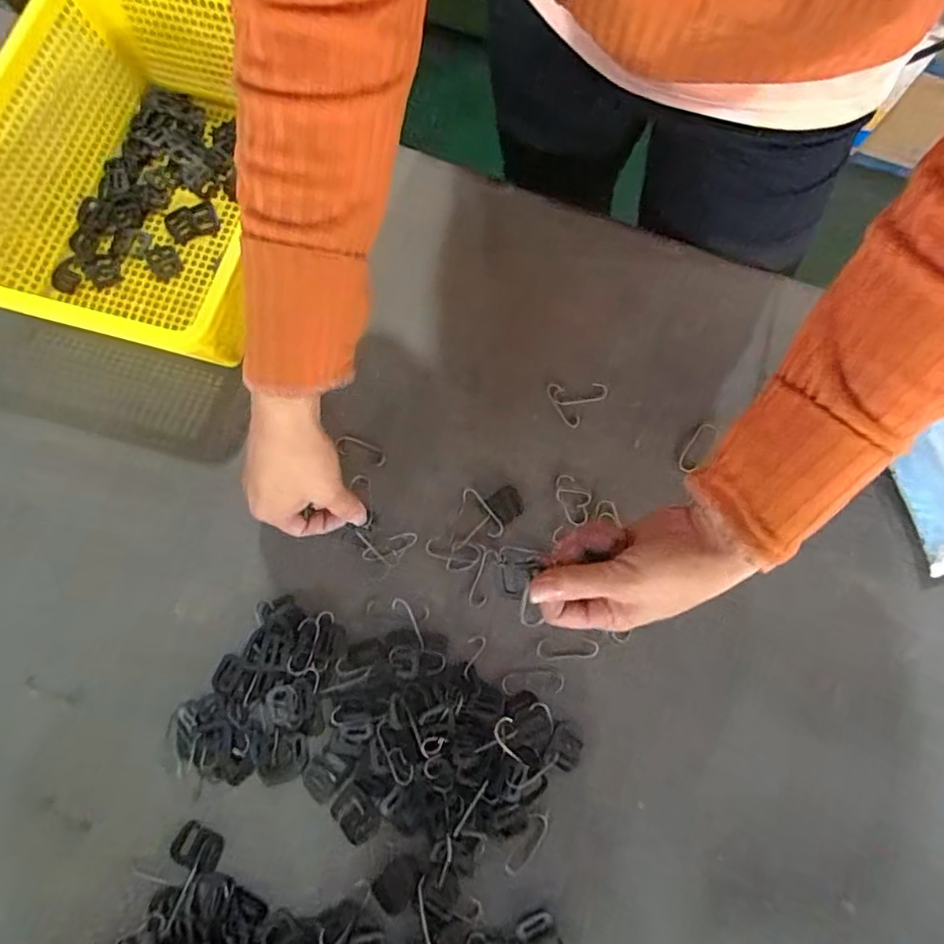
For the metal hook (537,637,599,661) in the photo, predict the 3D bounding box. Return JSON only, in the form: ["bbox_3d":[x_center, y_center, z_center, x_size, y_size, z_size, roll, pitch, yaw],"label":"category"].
[{"bbox_3d":[0.070,0.130,0.409,0.044,0.004,0.015,4,77,2],"label":"metal hook"}]

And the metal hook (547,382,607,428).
[{"bbox_3d":[0.082,-0.063,0.453,0.038,0.004,0.043,44,81,10],"label":"metal hook"}]

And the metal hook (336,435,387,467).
[{"bbox_3d":[-0.088,-0.017,0.448,0.041,0.004,0.016,17,78,5],"label":"metal hook"}]

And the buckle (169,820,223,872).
[{"bbox_3d":[-0.187,0.256,0.385,0.032,0.004,0.024,20,63,0],"label":"buckle"}]

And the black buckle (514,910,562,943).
[{"bbox_3d":[0.044,0.302,0.363,0.025,0.004,0.031,-27,78,-5],"label":"black buckle"}]

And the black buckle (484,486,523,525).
[{"bbox_3d":[0.026,0.026,0.438,0.028,0.004,0.024,-36,79,-7],"label":"black buckle"}]

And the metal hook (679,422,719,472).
[{"bbox_3d":[0.178,-0.020,0.442,0.017,0.004,0.045,32,79,8],"label":"metal hook"}]

